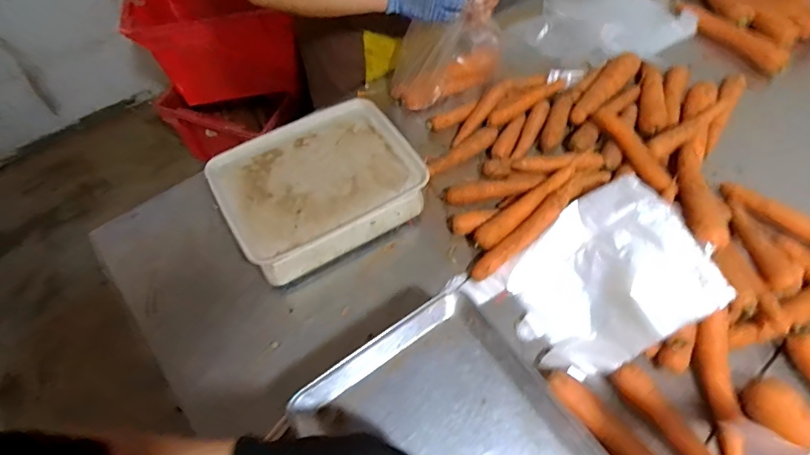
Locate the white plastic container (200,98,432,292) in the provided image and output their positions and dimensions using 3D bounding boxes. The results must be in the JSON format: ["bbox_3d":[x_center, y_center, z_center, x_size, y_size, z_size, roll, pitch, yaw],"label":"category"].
[{"bbox_3d":[-0.134,-0.064,0.714,0.286,0.093,0.225,-29,63,-17],"label":"white plastic container"}]

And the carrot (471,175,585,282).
[{"bbox_3d":[0.190,0.001,0.682,0.228,0.026,0.033,-41,66,-9],"label":"carrot"}]

